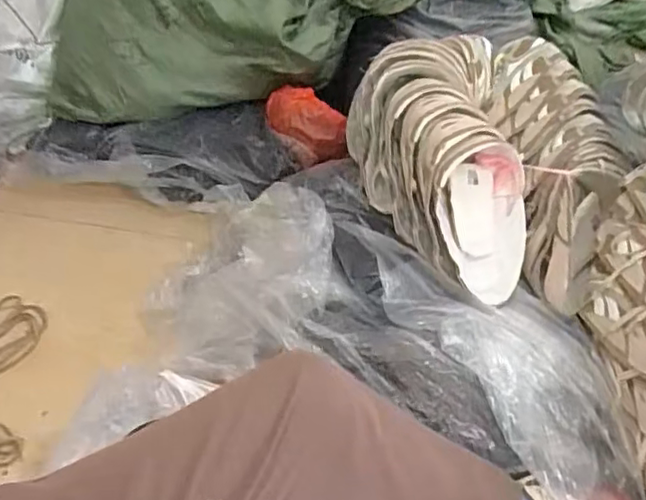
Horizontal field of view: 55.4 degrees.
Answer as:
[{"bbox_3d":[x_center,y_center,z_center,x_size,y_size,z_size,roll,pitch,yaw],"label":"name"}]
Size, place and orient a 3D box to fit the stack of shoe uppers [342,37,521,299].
[{"bbox_3d":[0.173,-0.154,0.905,0.236,0.146,0.439,-1,49,-6],"label":"stack of shoe uppers"}]

